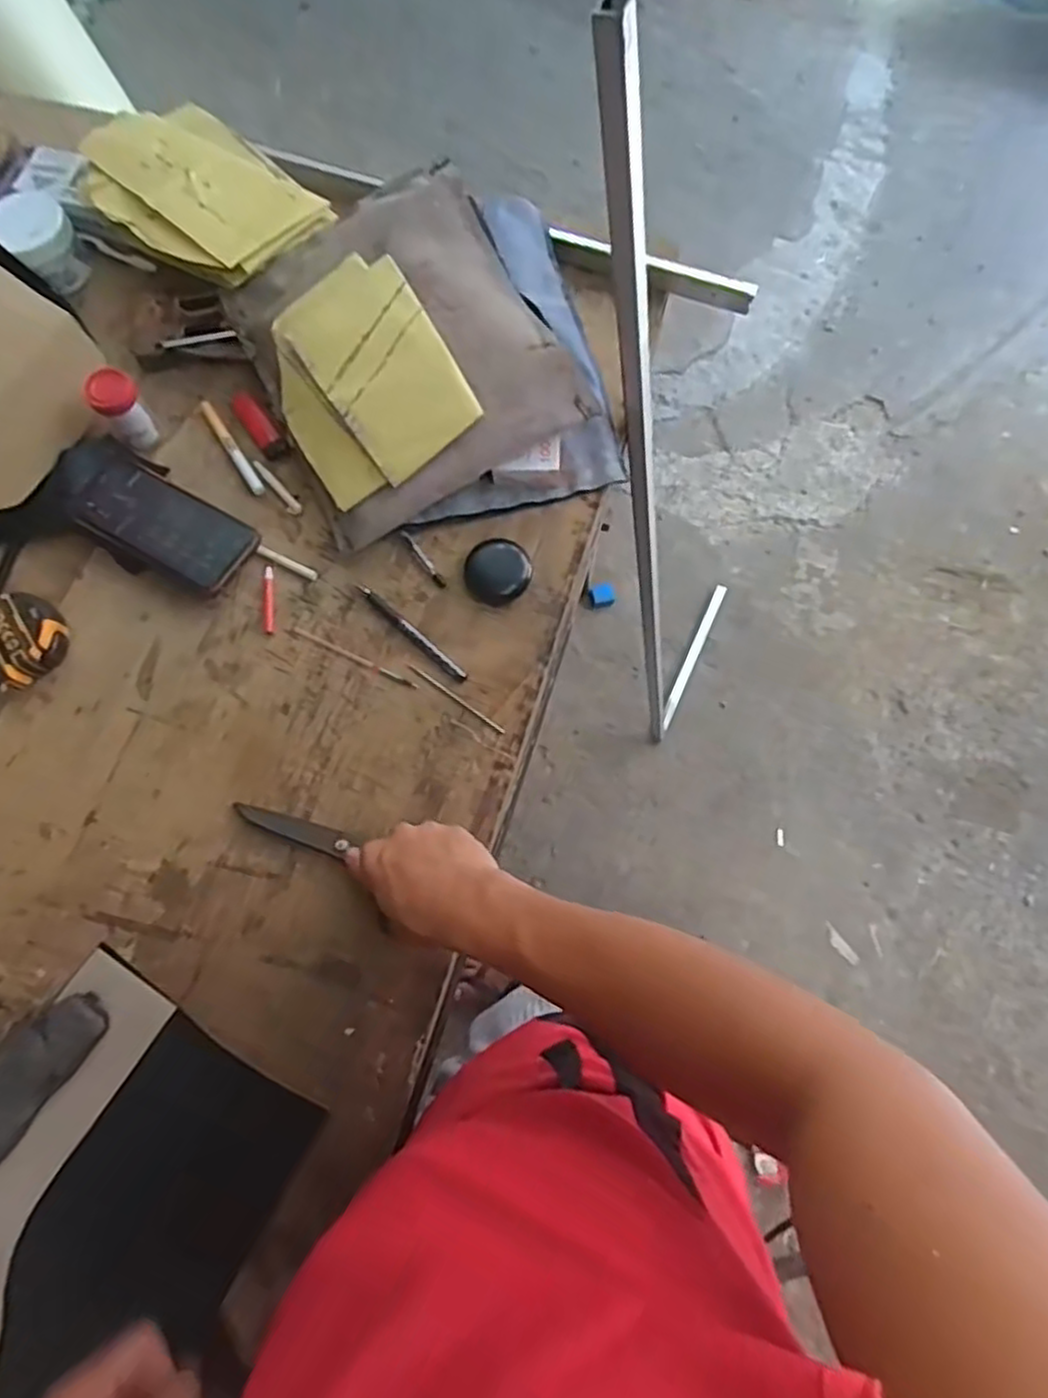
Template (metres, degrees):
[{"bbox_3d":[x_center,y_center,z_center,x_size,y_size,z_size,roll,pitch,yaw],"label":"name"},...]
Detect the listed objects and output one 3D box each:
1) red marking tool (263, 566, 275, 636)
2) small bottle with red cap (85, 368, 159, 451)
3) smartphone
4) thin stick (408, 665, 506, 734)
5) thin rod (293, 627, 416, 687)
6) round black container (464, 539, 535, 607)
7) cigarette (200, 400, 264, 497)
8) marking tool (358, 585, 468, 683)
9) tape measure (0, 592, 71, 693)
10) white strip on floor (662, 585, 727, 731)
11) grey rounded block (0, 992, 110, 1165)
[{"bbox_3d":[-0.236,-0.091,0.670,0.009,0.004,0.067,-8,73,-2],"label":"red marking tool"},{"bbox_3d":[-0.383,-0.278,0.695,0.041,0.077,0.040,0,73,-1],"label":"small bottle with red cap"},{"bbox_3d":[-0.334,-0.164,0.682,0.160,0.016,0.076,29,70,1],"label":"smartphone"},{"bbox_3d":[-0.061,-0.001,0.641,0.106,0.004,0.004,35,76,10],"label":"thin stick"},{"bbox_3d":[-0.155,-0.038,0.656,0.128,0.004,0.007,26,74,7],"label":"thin rod"},{"bbox_3d":[-0.025,-0.121,0.671,0.061,0.013,0.068,-21,75,-7],"label":"round black container"},{"bbox_3d":[-0.291,-0.251,0.713,0.014,0.008,0.129,-32,75,-9],"label":"cigarette"},{"bbox_3d":[-0.103,-0.060,0.658,0.133,0.005,0.011,41,77,11],"label":"marking tool"},{"bbox_3d":[-0.457,-0.055,0.651,0.080,0.044,0.078,41,77,11],"label":"tape measure"},{"bbox_3d":[0.372,-0.097,1.583,0.025,0.015,0.358,24,74,8],"label":"white strip on floor"},{"bbox_3d":[-0.389,0.296,0.556,0.056,0.016,0.151,34,76,9],"label":"grey rounded block"}]

